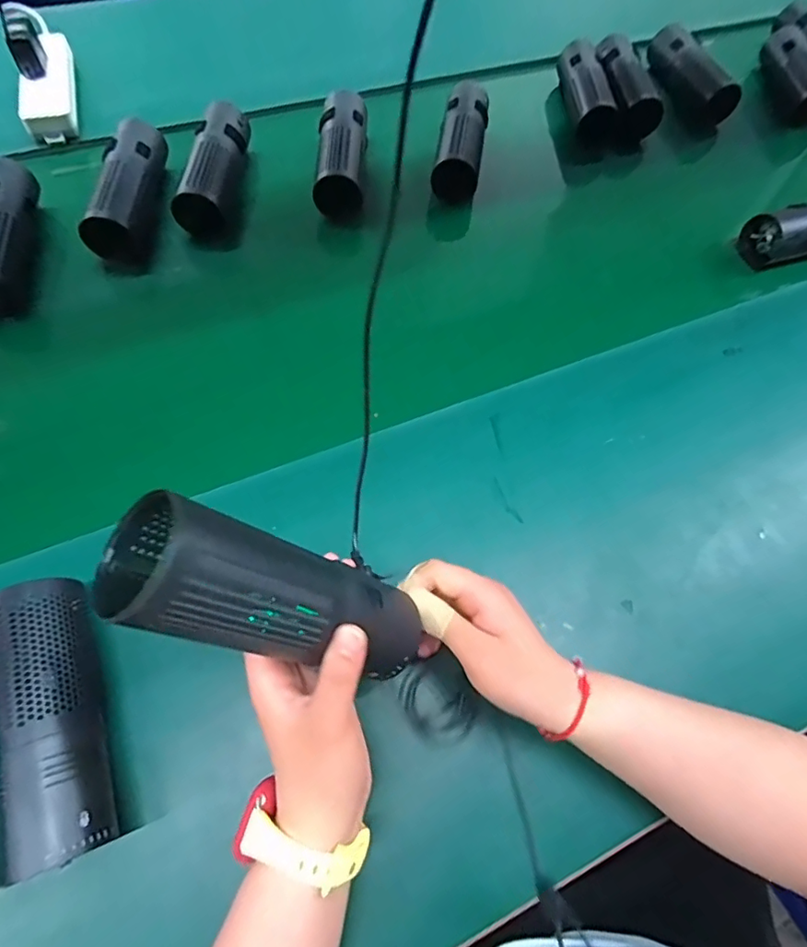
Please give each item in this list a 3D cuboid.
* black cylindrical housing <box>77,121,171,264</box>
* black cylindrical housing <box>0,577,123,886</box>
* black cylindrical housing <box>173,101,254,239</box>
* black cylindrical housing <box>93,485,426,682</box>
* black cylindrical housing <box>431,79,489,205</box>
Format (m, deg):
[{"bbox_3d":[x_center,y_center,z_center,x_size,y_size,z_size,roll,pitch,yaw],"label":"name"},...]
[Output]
[{"bbox_3d":[-0.295,-0.304,0.563,0.055,0.061,0.169,0,65,-3],"label":"black cylindrical housing"},{"bbox_3d":[-0.212,0.145,0.317,0.044,0.056,0.160,-18,67,-11],"label":"black cylindrical housing"},{"bbox_3d":[-0.213,-0.345,0.588,0.054,0.061,0.169,5,65,-1],"label":"black cylindrical housing"},{"bbox_3d":[-0.053,0.063,0.251,0.055,0.164,0.051,-24,52,35],"label":"black cylindrical housing"},{"bbox_3d":[0.077,-0.421,0.643,0.060,0.047,0.180,10,65,1],"label":"black cylindrical housing"}]

